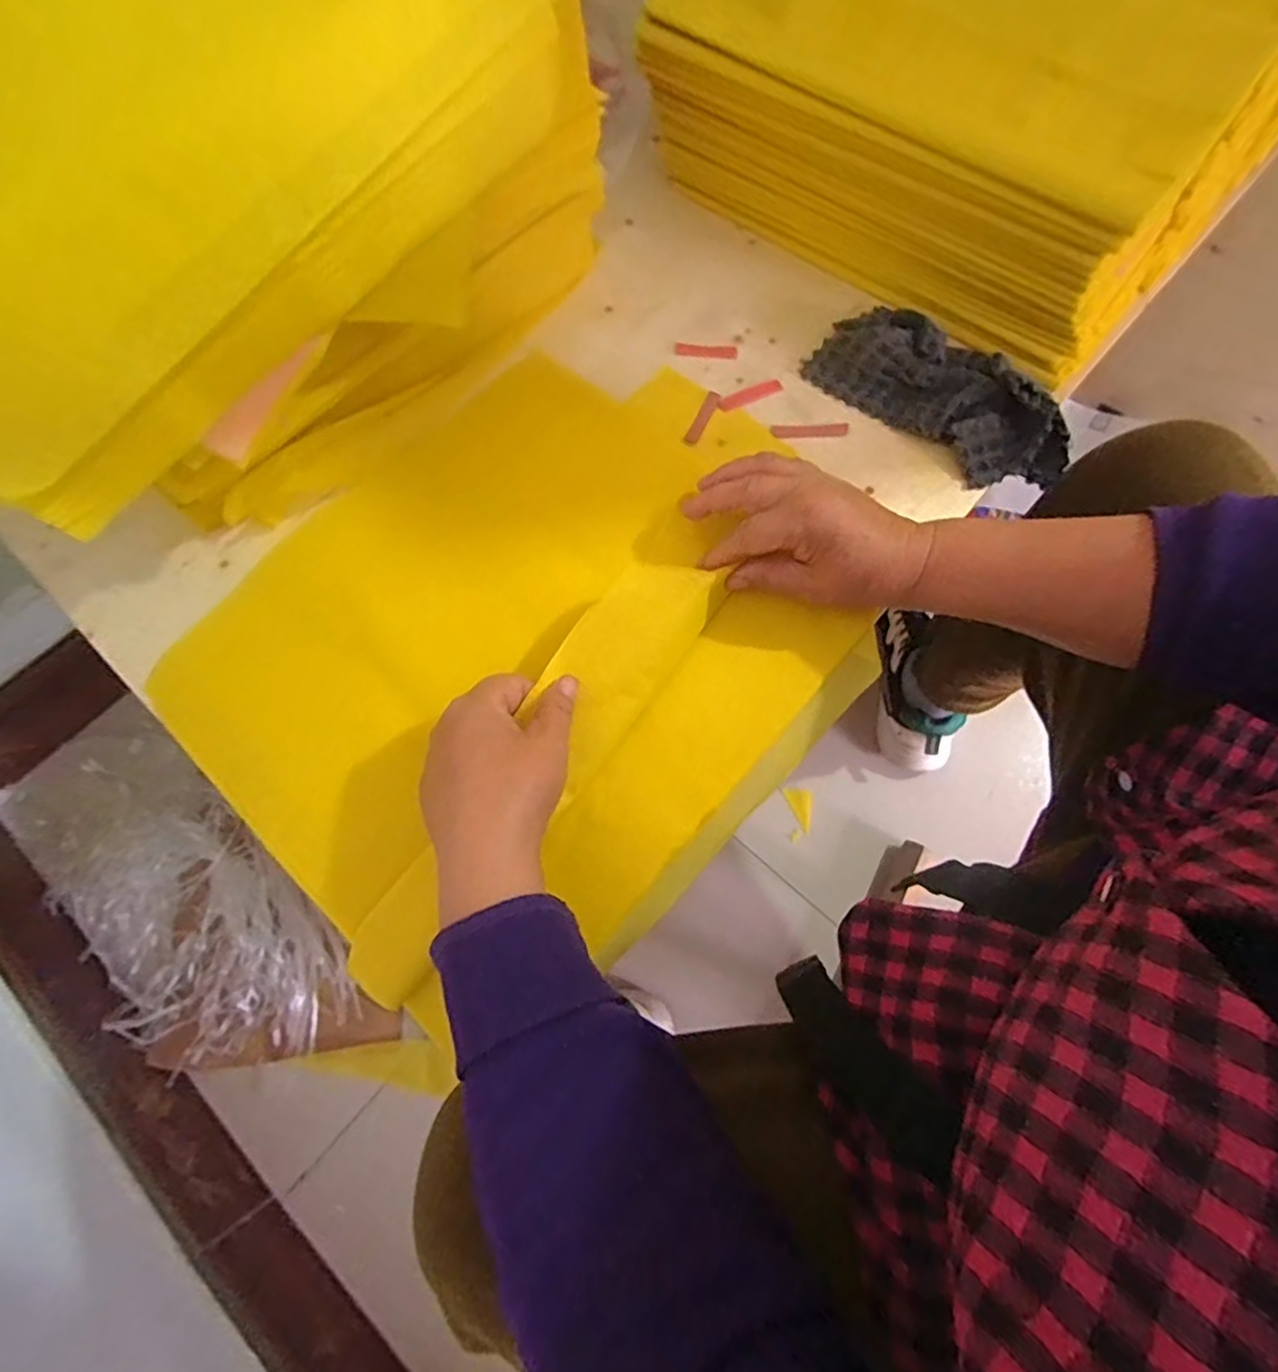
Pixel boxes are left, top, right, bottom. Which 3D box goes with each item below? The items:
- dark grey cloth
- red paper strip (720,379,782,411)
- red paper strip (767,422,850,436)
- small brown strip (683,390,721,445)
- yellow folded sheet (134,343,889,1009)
[{"bbox_3d":[0.217,-0.210,0.445,0.189,0.037,0.088,41,75,14],"label":"dark grey cloth"},{"bbox_3d":[0.082,-0.215,0.467,0.051,0.004,0.012,-27,72,-9],"label":"red paper strip"},{"bbox_3d":[0.123,-0.187,0.458,0.054,0.004,0.011,2,70,1],"label":"red paper strip"},{"bbox_3d":[0.046,-0.195,0.460,0.010,0.005,0.055,23,72,9],"label":"small brown strip"},{"bbox_3d":[-0.061,-0.049,0.399,0.333,0.043,0.403,40,75,14],"label":"yellow folded sheet"}]

